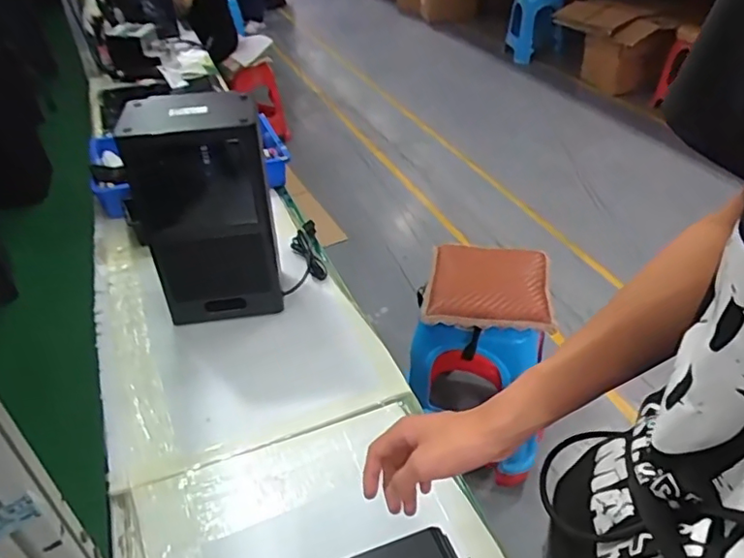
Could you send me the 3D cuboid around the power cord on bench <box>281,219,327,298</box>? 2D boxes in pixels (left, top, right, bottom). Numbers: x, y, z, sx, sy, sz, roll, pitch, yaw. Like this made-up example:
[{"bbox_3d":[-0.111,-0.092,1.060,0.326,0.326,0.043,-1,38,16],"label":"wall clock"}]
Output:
[{"bbox_3d":[-0.125,-0.038,1.127,0.071,0.043,0.256,-4,38,1],"label":"power cord on bench"}]

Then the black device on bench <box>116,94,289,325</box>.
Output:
[{"bbox_3d":[-0.259,-0.093,0.926,0.195,0.375,0.109,-7,38,-3],"label":"black device on bench"}]

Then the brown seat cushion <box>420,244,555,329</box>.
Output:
[{"bbox_3d":[0.283,0.002,1.388,0.280,0.057,0.301,5,39,12],"label":"brown seat cushion"}]

